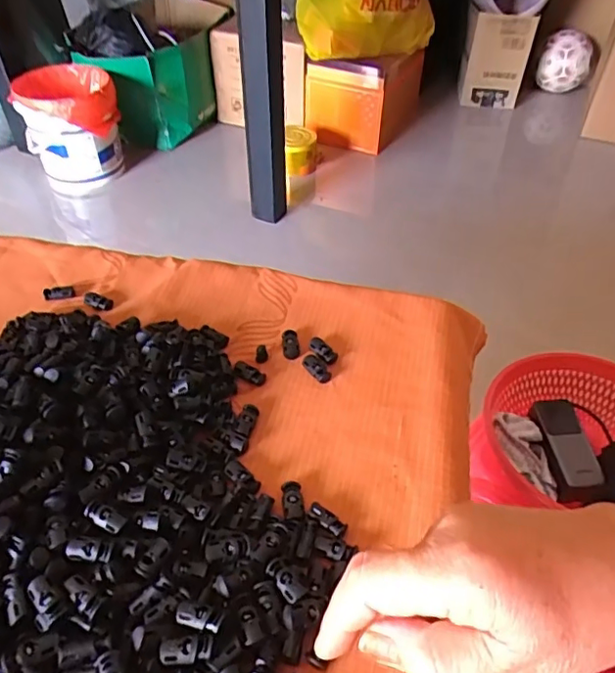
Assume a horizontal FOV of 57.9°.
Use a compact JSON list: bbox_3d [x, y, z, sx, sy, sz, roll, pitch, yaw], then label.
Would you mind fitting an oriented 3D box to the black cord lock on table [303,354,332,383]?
[{"bbox_3d":[0.008,0.027,0.460,0.016,0.007,0.029,-29,52,-27],"label":"black cord lock on table"}]

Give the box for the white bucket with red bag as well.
[{"bbox_3d":[-0.649,-0.574,1.547,0.251,0.263,0.253,-17,47,-17],"label":"white bucket with red bag"}]

